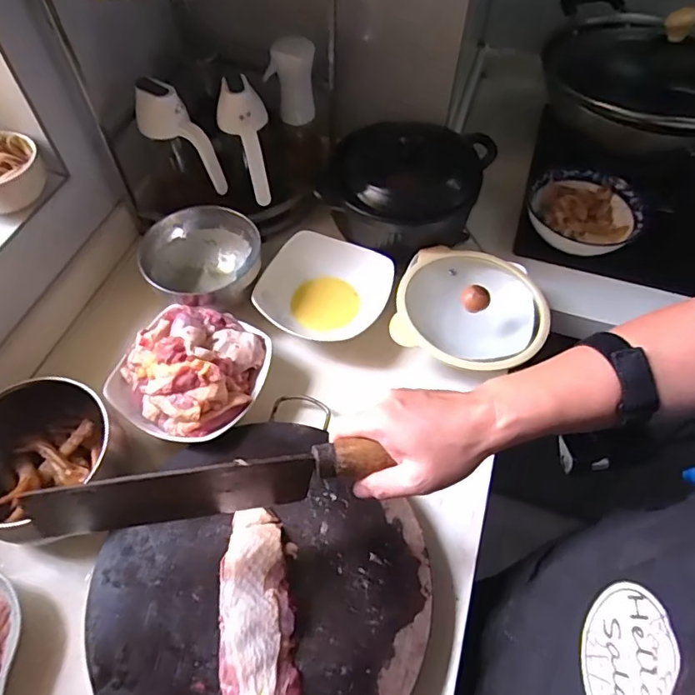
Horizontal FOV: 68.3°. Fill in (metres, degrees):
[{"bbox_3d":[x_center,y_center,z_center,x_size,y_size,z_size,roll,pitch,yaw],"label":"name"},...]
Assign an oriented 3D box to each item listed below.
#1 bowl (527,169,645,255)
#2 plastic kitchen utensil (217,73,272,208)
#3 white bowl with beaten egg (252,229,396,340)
[{"bbox_3d":[0.355,-0.200,0.783,0.153,0.068,0.143,0,57,0],"label":"bowl"},{"bbox_3d":[-0.128,-0.270,0.680,0.062,0.155,0.025,-17,27,-11],"label":"plastic kitchen utensil"},{"bbox_3d":[-0.029,-0.075,0.705,0.168,0.070,0.150,9,58,5],"label":"white bowl with beaten egg"}]

